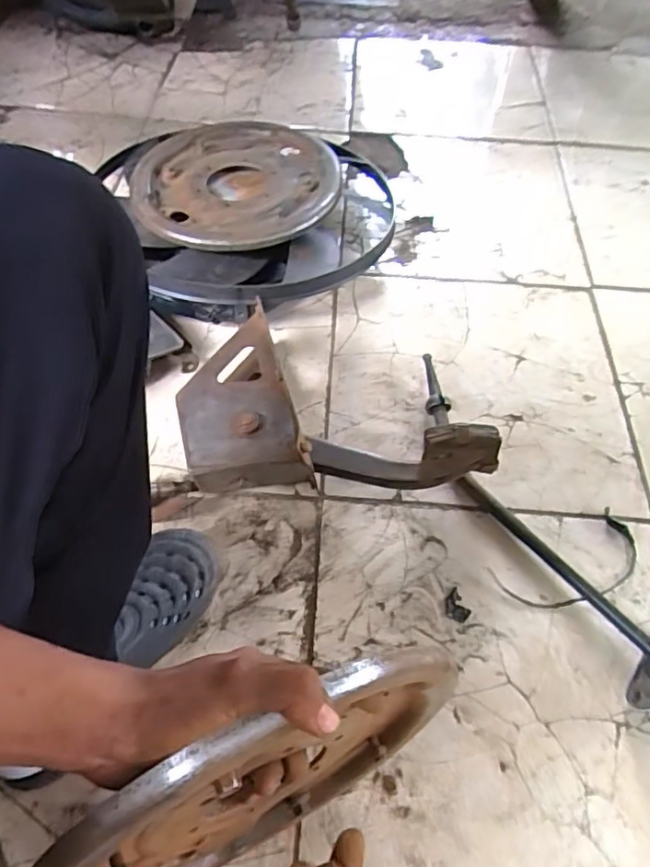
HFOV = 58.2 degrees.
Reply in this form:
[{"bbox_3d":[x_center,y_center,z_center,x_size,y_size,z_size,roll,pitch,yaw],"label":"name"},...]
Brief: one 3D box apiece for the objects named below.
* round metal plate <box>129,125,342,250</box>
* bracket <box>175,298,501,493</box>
[{"bbox_3d":[-0.130,-0.363,0.841,0.296,0.025,0.296,1,56,-1],"label":"round metal plate"},{"bbox_3d":[0.008,-0.037,0.709,0.363,0.111,0.220,2,58,2],"label":"bracket"}]

